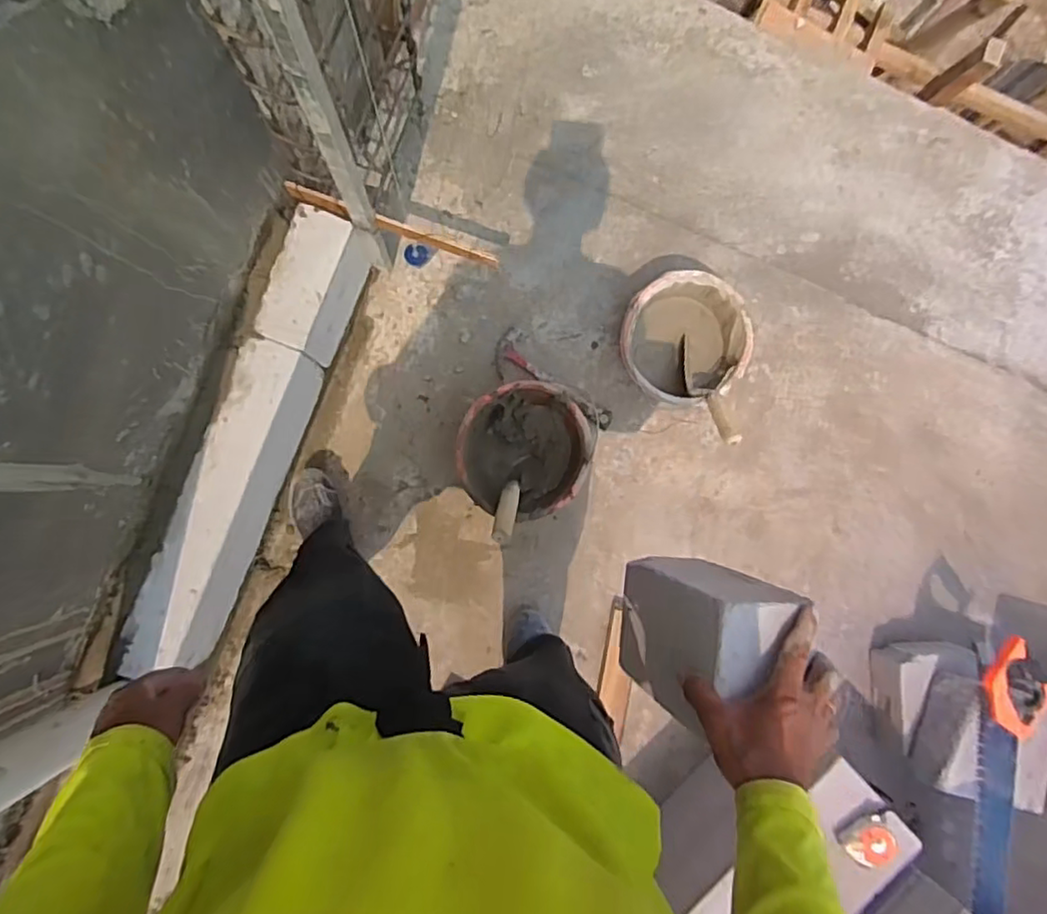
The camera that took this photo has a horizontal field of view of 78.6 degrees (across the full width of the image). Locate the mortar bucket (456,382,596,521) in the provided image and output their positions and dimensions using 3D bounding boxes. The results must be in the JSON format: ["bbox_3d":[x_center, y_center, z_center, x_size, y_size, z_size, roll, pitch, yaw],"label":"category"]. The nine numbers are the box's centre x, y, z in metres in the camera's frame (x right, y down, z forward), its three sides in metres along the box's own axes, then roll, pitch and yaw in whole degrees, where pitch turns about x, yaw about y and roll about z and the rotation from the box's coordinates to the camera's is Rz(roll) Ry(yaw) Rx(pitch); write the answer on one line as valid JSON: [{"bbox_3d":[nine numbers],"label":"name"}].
[{"bbox_3d":[-0.002,-0.007,1.256,0.239,0.164,0.245,0,87,-4],"label":"mortar bucket"}]

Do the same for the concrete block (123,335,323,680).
[{"bbox_3d":[-0.538,0.091,1.176,0.109,0.228,0.604,19,86,-2],"label":"concrete block"}]

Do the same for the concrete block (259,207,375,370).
[{"bbox_3d":[-0.392,-0.311,1.207,0.104,0.193,0.247,22,86,-2],"label":"concrete block"}]

